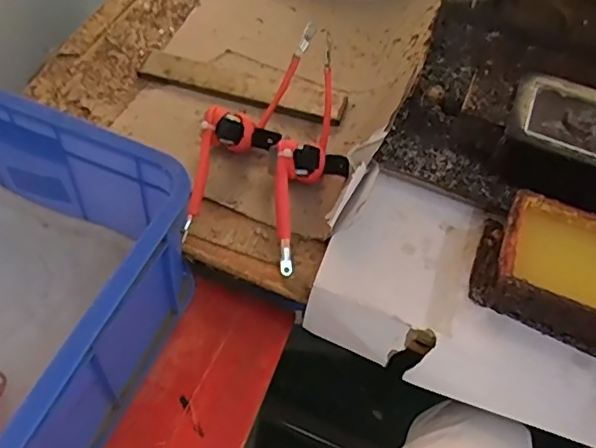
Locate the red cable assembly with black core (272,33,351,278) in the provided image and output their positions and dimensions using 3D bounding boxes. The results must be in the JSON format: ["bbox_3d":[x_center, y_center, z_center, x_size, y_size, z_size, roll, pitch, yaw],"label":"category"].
[{"bbox_3d":[0.021,-0.097,0.721,0.089,0.078,0.327,10,53,1],"label":"red cable assembly with black core"}]

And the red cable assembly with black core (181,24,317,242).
[{"bbox_3d":[-0.065,-0.133,0.725,0.087,0.078,0.317,16,54,5],"label":"red cable assembly with black core"}]

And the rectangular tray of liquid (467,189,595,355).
[{"bbox_3d":[0.314,0.062,0.627,0.226,0.070,0.133,22,54,9],"label":"rectangular tray of liquid"}]

